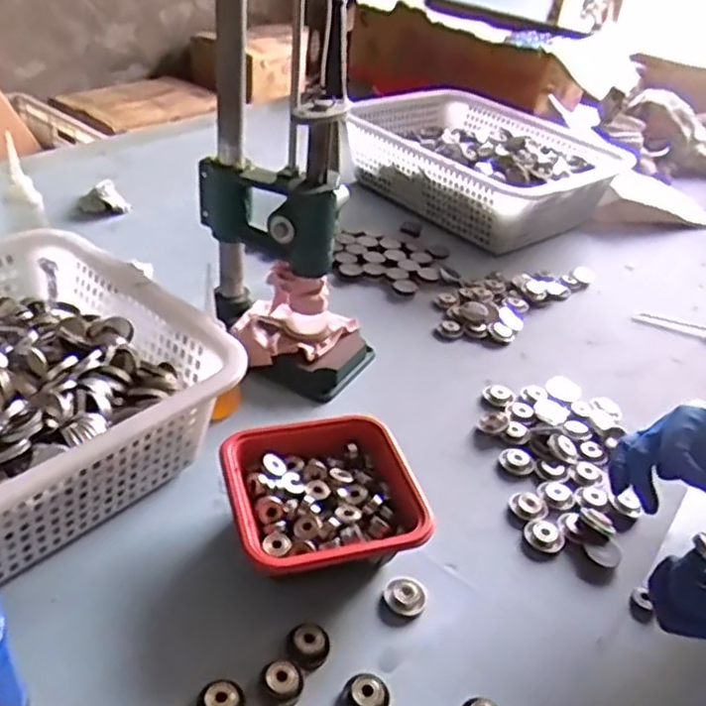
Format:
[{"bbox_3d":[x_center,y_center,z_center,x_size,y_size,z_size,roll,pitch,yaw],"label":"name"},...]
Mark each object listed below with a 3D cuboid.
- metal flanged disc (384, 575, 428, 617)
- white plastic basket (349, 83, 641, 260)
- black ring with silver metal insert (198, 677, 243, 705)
[{"bbox_3d":[0.043,0.194,0.563,0.034,0.011,0.033,12,35,7],"label":"metal flanged disc"},{"bbox_3d":[0.226,-0.330,1.223,0.421,0.132,0.360,34,44,31],"label":"white plastic basket"},{"bbox_3d":[-0.089,0.237,0.472,0.029,0.013,0.033,15,36,11],"label":"black ring with silver metal insert"}]

